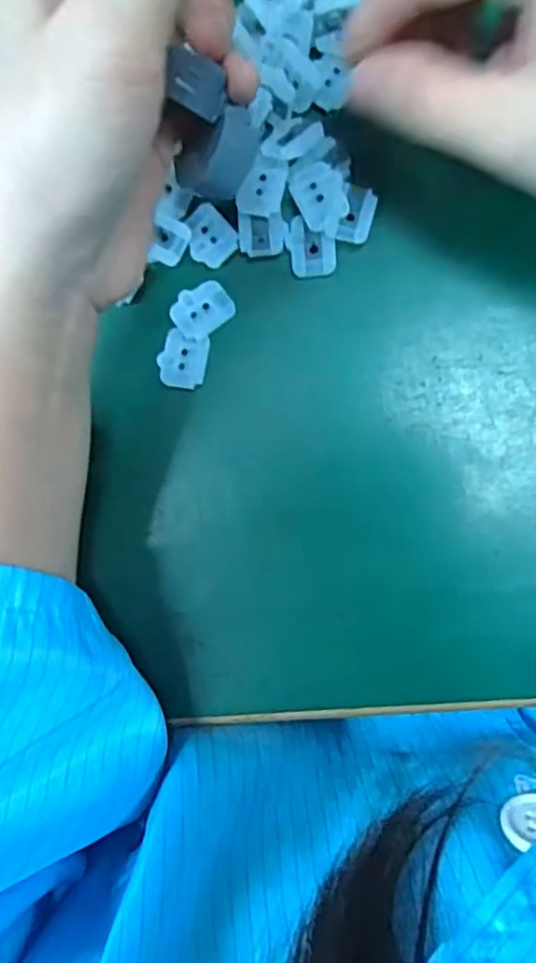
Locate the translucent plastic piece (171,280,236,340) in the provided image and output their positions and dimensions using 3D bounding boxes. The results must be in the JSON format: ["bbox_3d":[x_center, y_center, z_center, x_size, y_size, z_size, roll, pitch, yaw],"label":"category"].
[{"bbox_3d":[-0.025,-0.063,0.249,0.022,0.006,0.017,-38,86,6],"label":"translucent plastic piece"}]

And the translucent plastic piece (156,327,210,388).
[{"bbox_3d":[-0.031,-0.045,0.249,0.017,0.005,0.020,9,91,7],"label":"translucent plastic piece"}]

